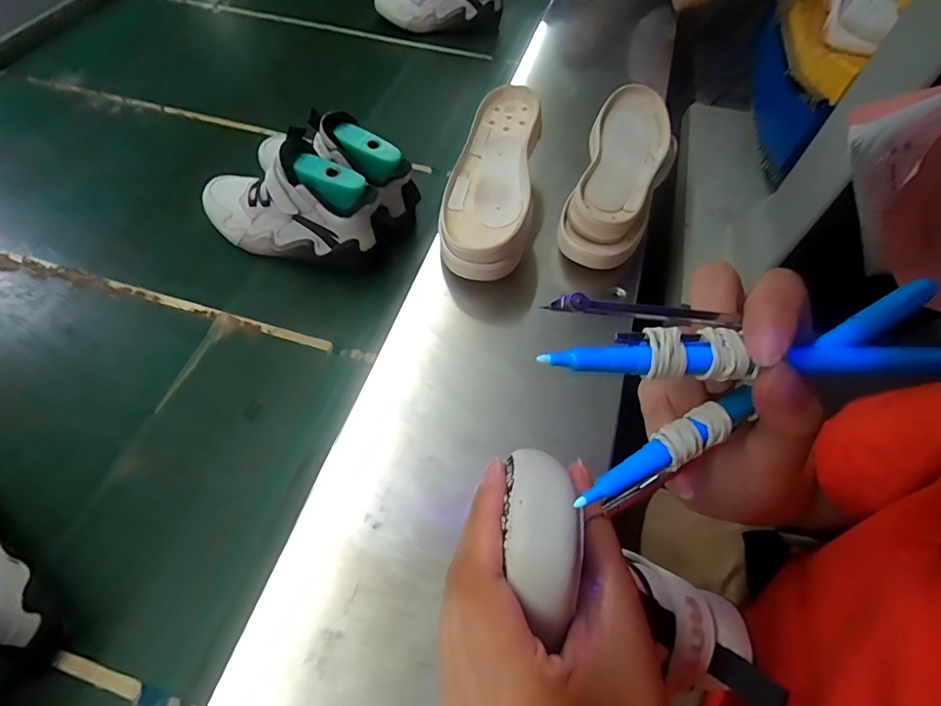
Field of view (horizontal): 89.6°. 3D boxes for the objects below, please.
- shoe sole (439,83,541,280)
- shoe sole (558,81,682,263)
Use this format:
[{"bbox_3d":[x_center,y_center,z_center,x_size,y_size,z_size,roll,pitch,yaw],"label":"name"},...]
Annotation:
[{"bbox_3d":[0.027,-0.207,0.538,0.100,0.040,0.262,8,69,5],"label":"shoe sole"},{"bbox_3d":[0.180,-0.215,0.563,0.100,0.067,0.269,21,72,13],"label":"shoe sole"}]

